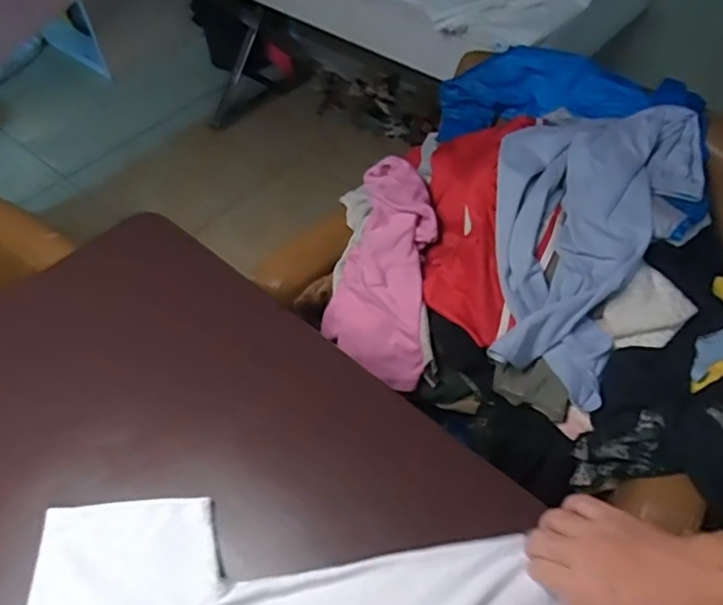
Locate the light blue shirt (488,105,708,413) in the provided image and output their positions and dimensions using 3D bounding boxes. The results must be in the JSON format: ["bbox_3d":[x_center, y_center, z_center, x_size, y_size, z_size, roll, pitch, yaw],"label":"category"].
[{"bbox_3d":[0.306,-0.111,0.879,0.278,0.065,0.444,27,80,7],"label":"light blue shirt"}]

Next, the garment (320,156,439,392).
[{"bbox_3d":[0.036,-0.054,0.998,0.164,0.071,0.370,5,77,9],"label":"garment"}]

